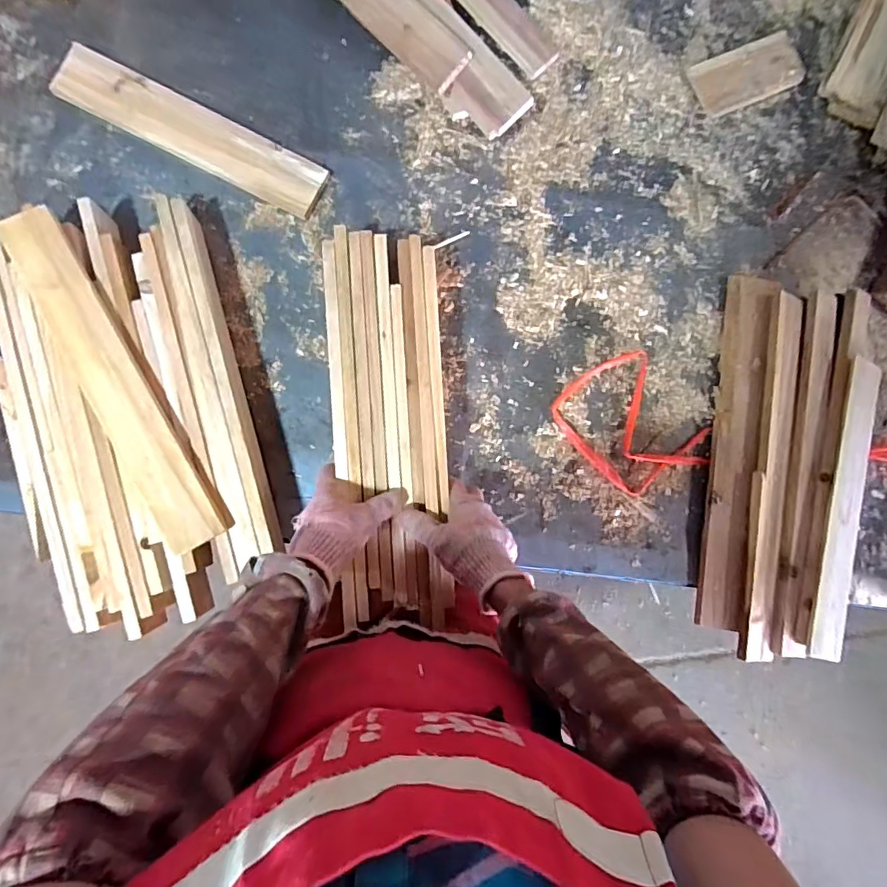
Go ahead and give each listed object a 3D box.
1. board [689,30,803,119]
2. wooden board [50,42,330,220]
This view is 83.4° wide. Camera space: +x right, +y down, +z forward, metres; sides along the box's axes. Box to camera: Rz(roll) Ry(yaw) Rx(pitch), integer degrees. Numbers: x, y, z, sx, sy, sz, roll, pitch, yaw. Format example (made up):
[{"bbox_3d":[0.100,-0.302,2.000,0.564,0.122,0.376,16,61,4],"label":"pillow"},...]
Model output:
[{"bbox_3d":[0.442,-0.537,0.722,0.159,0.016,0.085,-25,89,-7],"label":"board"},{"bbox_3d":[-0.318,-0.398,0.637,0.341,0.022,0.072,24,84,-4],"label":"wooden board"}]

